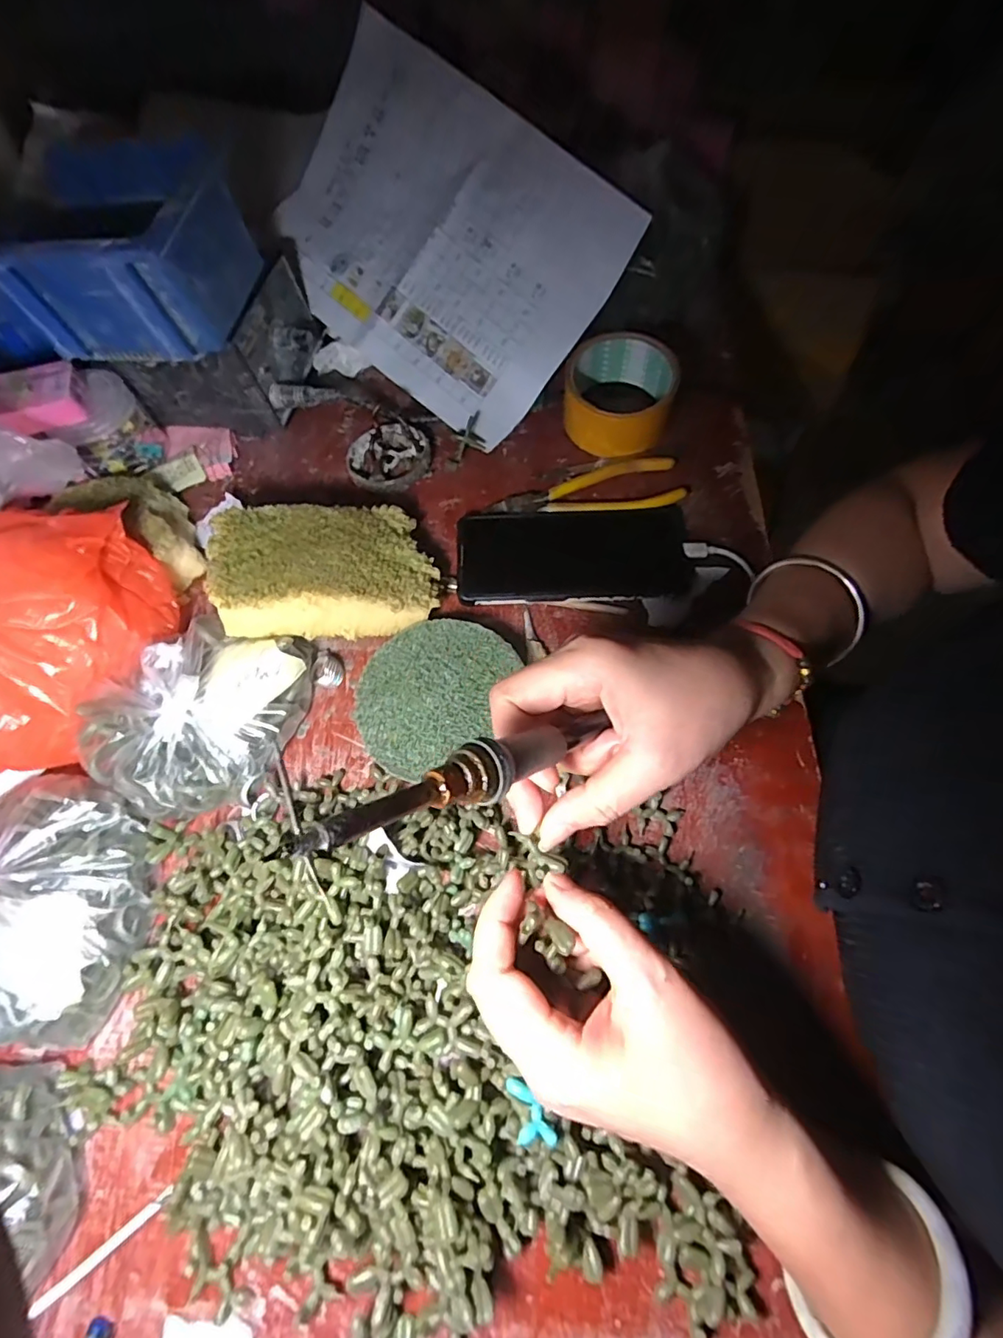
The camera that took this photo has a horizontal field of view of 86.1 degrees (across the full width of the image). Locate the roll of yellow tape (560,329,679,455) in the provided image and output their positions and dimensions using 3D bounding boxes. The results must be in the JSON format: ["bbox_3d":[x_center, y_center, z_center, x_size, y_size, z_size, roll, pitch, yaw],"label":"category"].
[{"bbox_3d":[0.095,-0.224,0.441,0.084,0.053,0.084,-1,66,2],"label":"roll of yellow tape"}]

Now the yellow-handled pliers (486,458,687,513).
[{"bbox_3d":[0.067,-0.138,0.426,0.148,0.010,0.047,-9,66,-1],"label":"yellow-handled pliers"}]

